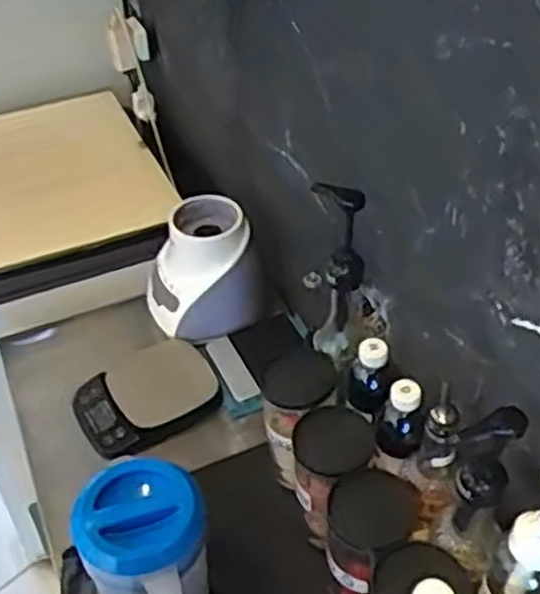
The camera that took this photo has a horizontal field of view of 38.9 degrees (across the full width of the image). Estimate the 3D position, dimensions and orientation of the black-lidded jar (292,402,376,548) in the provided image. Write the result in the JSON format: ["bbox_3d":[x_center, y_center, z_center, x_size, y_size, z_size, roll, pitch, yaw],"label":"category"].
[{"bbox_3d":[0.073,0.204,0.894,0.099,0.139,0.091,-2,43,2],"label":"black-lidded jar"}]

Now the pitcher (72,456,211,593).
[{"bbox_3d":[-0.121,0.285,0.790,0.116,0.199,0.156,-10,44,-7],"label":"pitcher"}]

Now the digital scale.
[{"bbox_3d":[-0.177,0.143,1.112,0.198,0.042,0.160,-25,47,-21],"label":"digital scale"}]

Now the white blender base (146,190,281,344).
[{"bbox_3d":[-0.101,-0.045,1.177,0.174,0.150,0.153,-18,45,-14],"label":"white blender base"}]

